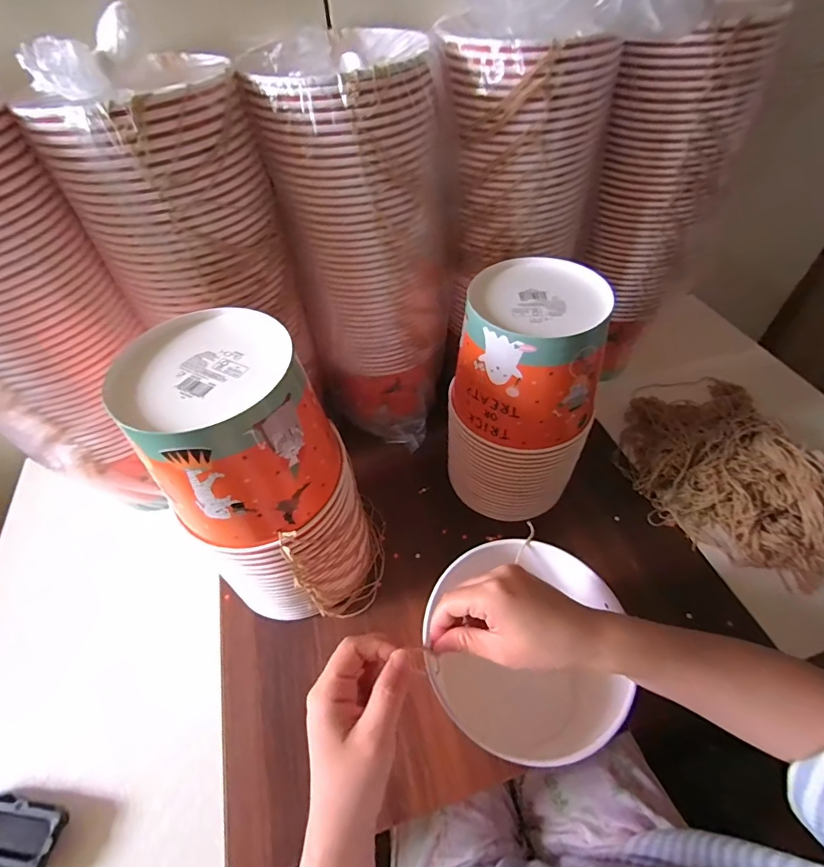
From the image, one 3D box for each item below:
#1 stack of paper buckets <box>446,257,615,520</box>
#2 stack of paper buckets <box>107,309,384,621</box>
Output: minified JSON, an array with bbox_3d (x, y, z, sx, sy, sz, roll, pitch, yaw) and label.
[{"bbox_3d":[0.127,-0.030,0.506,0.148,0.277,0.146,19,55,18],"label":"stack of paper buckets"},{"bbox_3d":[-0.125,0.060,0.428,0.151,0.312,0.147,-2,52,2],"label":"stack of paper buckets"}]

